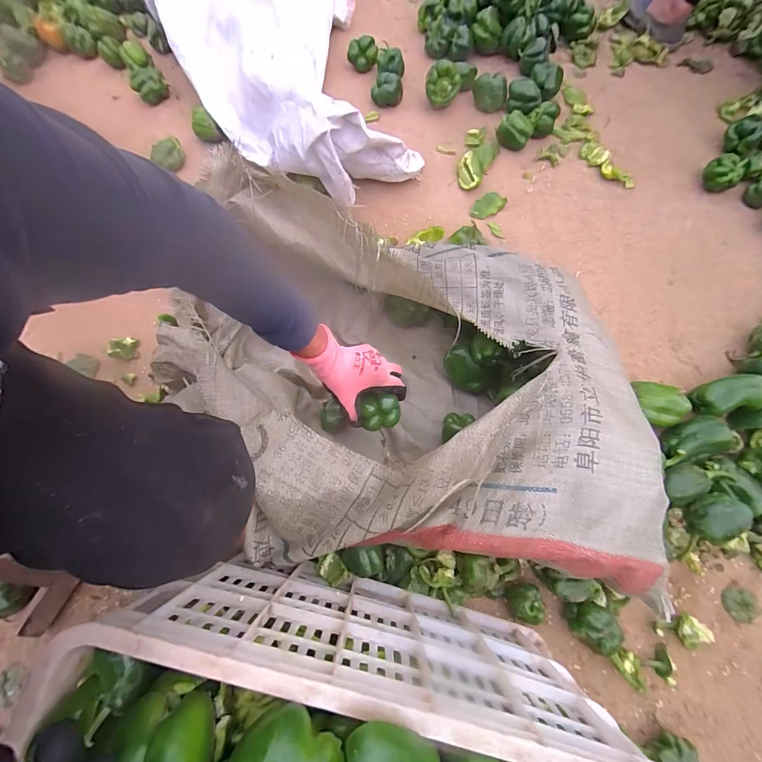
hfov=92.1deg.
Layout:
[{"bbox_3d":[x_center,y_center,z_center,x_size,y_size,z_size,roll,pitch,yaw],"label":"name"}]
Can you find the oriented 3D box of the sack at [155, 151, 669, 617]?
[{"bbox_3d":[0.034,-0.024,0.569,0.609,0.253,0.542,2,73,2],"label":"sack"}]

